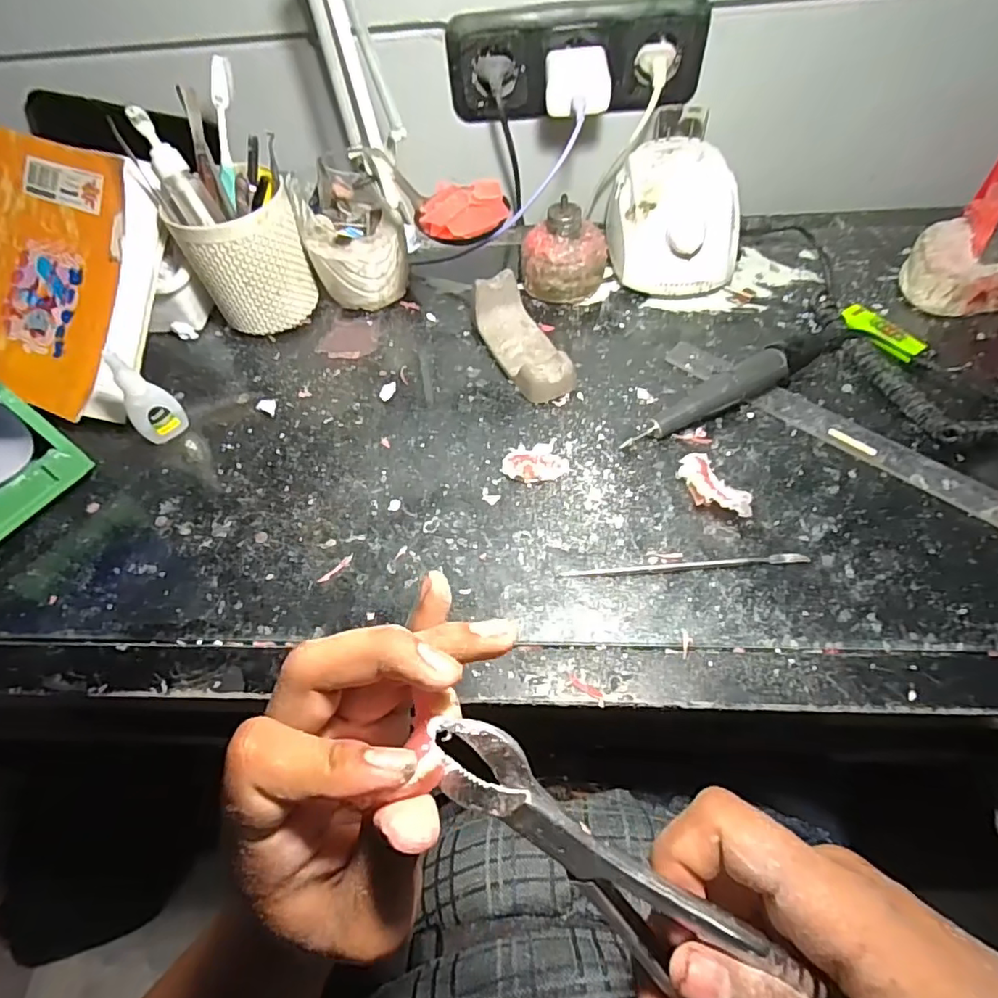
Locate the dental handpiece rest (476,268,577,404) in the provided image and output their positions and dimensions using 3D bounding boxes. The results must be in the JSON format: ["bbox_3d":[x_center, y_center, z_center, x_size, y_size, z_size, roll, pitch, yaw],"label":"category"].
[{"bbox_3d":[0.021,-0.136,0.478,0.047,0.040,0.121,-25,59,-12],"label":"dental handpiece rest"}]

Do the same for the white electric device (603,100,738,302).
[{"bbox_3d":[0.158,-0.268,0.525,0.111,0.090,0.157,3,57,6],"label":"white electric device"}]

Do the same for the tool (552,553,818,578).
[{"bbox_3d":[0.118,0.042,0.366,0.156,0.005,0.007,-4,57,2],"label":"tool"}]

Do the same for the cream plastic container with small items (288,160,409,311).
[{"bbox_3d":[-0.130,-0.232,0.514,0.086,0.101,0.081,-19,58,-8],"label":"cream plastic container with small items"}]

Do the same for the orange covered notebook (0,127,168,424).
[{"bbox_3d":[-0.363,-0.181,0.467,0.167,0.035,0.204,19,97,10],"label":"orange covered notebook"}]

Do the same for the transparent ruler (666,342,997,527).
[{"bbox_3d":[0.246,-0.057,0.429,0.263,0.004,0.031,35,72,25],"label":"transparent ruler"}]

